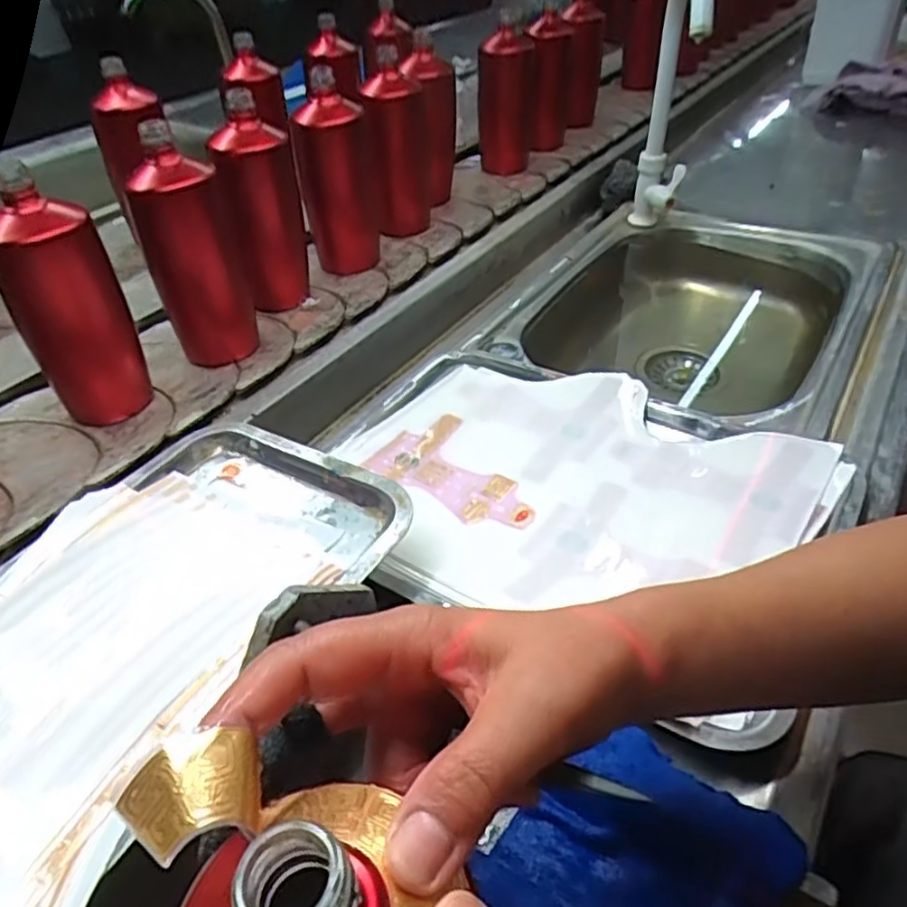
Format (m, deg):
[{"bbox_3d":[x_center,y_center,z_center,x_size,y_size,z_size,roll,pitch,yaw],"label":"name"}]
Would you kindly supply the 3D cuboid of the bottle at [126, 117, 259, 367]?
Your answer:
[{"bbox_3d":[-0.239,-0.184,0.635,0.089,0.187,0.071,-7,43,-11],"label":"bottle"}]

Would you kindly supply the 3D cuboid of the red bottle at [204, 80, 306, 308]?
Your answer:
[{"bbox_3d":[-0.195,-0.250,0.712,0.083,0.191,0.077,-7,43,-11],"label":"red bottle"}]

